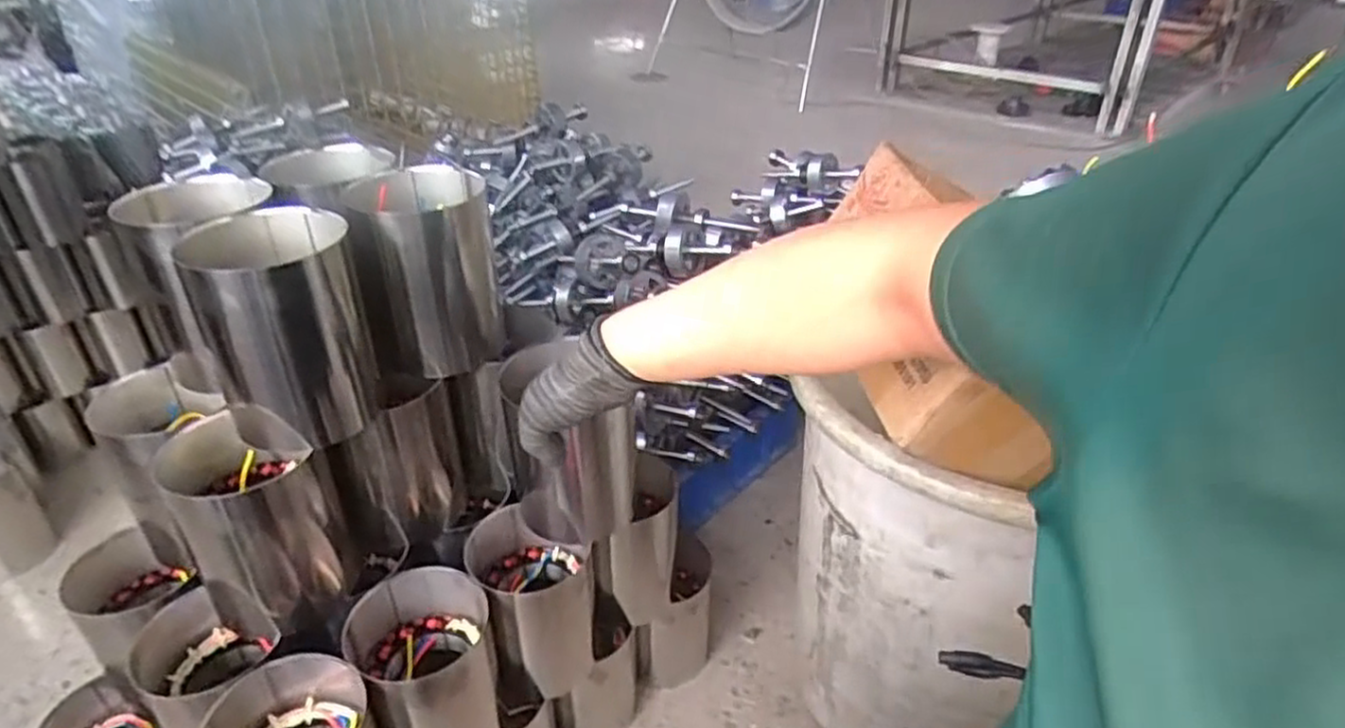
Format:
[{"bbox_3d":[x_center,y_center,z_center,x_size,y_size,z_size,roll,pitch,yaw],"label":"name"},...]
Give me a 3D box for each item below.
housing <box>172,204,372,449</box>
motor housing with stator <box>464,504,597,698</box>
[{"bbox_3d":[-0.314,-0.027,0.621,0.109,0.164,0.110,-11,34,-17],"label":"housing"},{"bbox_3d":[-0.141,0.245,0.786,0.097,0.157,0.118,-22,39,-31],"label":"motor housing with stator"}]

